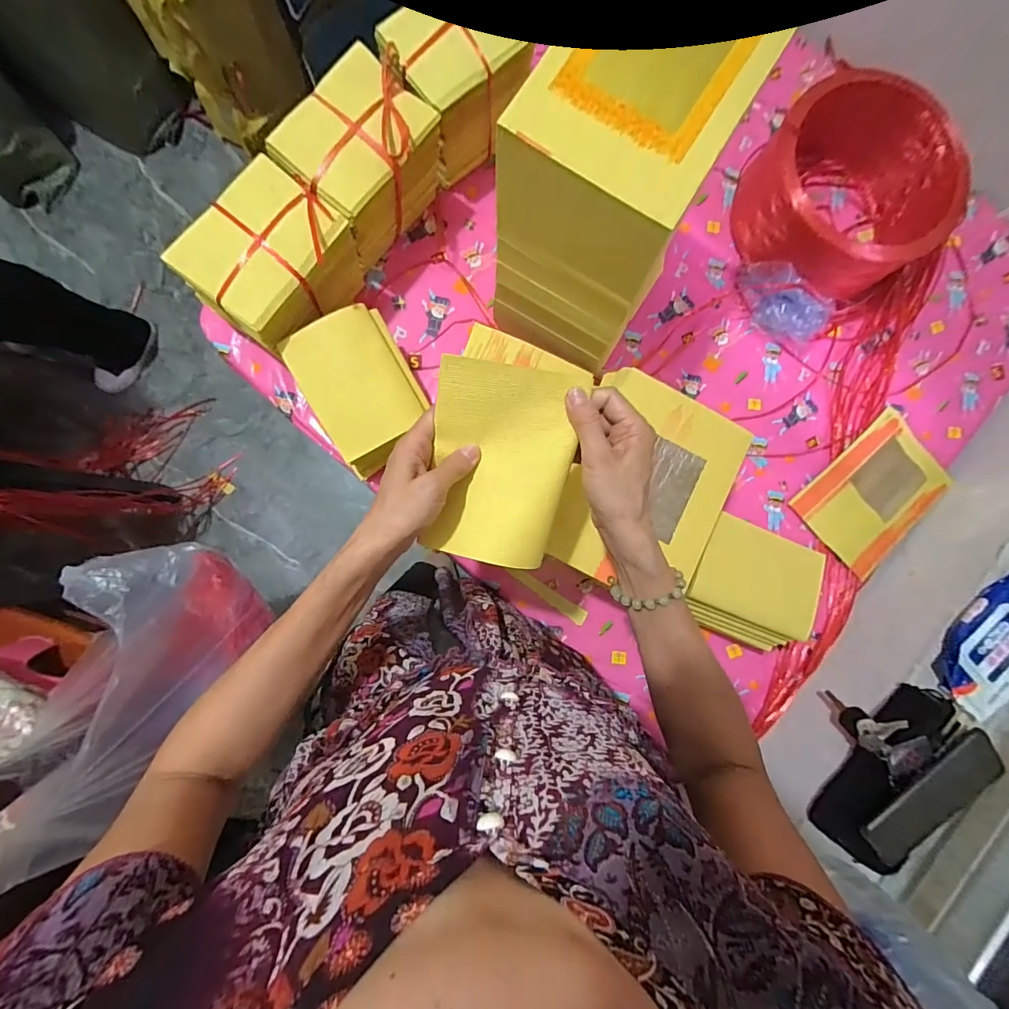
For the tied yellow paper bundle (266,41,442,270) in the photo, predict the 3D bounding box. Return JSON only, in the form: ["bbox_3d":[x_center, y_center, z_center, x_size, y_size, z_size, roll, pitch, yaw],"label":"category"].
[{"bbox_3d":[-0.173,-0.425,0.580,0.119,0.153,0.176,38,85,-2],"label":"tied yellow paper bundle"}]

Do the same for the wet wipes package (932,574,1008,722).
[{"bbox_3d":[0.591,0.166,0.539,0.173,0.030,0.094,-44,91,-5],"label":"wet wipes package"}]

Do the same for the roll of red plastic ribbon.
[{"bbox_3d":[0.498,-0.459,0.658,0.259,0.121,0.236,0,87,-5],"label":"roll of red plastic ribbon"}]

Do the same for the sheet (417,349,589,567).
[{"bbox_3d":[-0.006,-0.033,0.369,0.113,0.033,0.158,11,86,-4],"label":"sheet"}]

